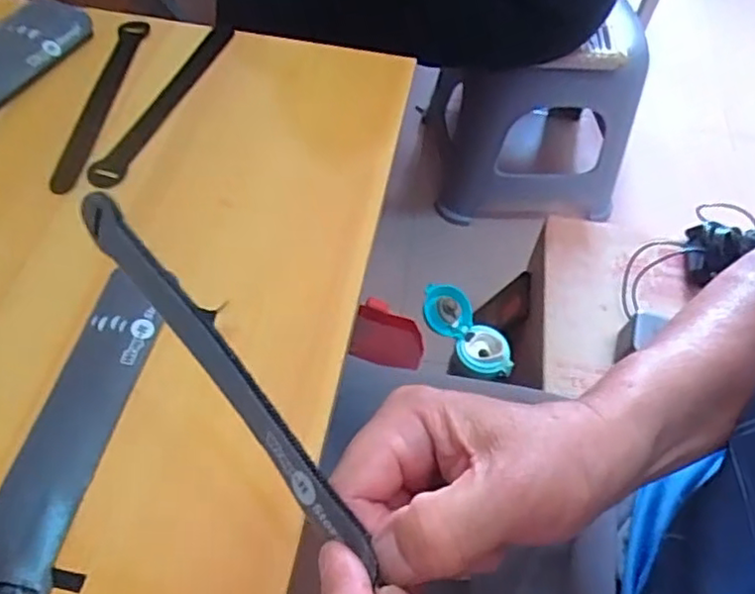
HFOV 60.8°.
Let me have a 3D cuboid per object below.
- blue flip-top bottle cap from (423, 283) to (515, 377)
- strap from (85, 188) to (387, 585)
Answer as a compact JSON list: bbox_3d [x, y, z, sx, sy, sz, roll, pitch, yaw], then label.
[{"bbox_3d":[0.102,0.039,0.733,0.053,0.033,0.126,-37,81,-25],"label":"blue flip-top bottle cap"},{"bbox_3d":[-0.064,0.024,0.253,0.013,0.019,0.188,-34,69,-23],"label":"strap"}]

